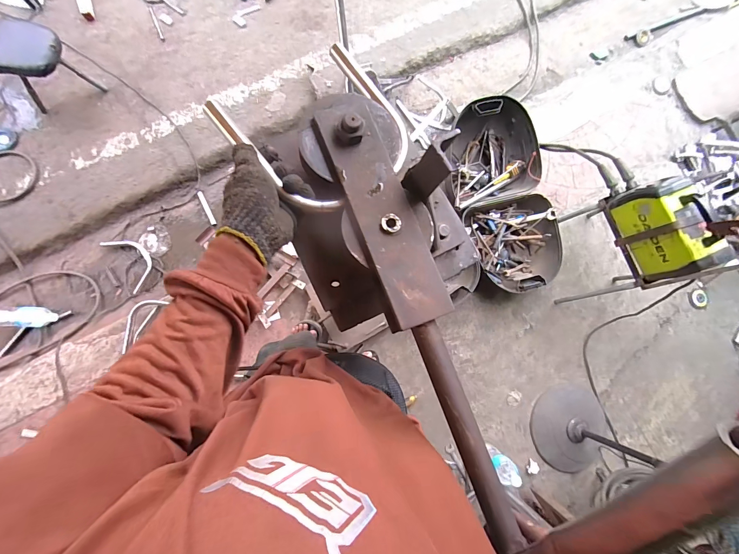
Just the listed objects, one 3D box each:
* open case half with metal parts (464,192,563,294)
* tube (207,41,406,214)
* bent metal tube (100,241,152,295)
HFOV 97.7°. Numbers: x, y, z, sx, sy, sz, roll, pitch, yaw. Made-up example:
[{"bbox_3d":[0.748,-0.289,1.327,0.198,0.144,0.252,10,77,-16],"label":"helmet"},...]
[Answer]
[{"bbox_3d":[0.605,-0.127,1.373,0.360,0.142,0.380,-15,83,-8],"label":"open case half with metal parts"},{"bbox_3d":[-0.062,-0.187,0.413,0.200,0.024,0.197,-38,86,-9],"label":"tube"},{"bbox_3d":[-1.026,-0.072,1.392,0.130,0.022,0.261,-36,86,-9],"label":"bent metal tube"}]

